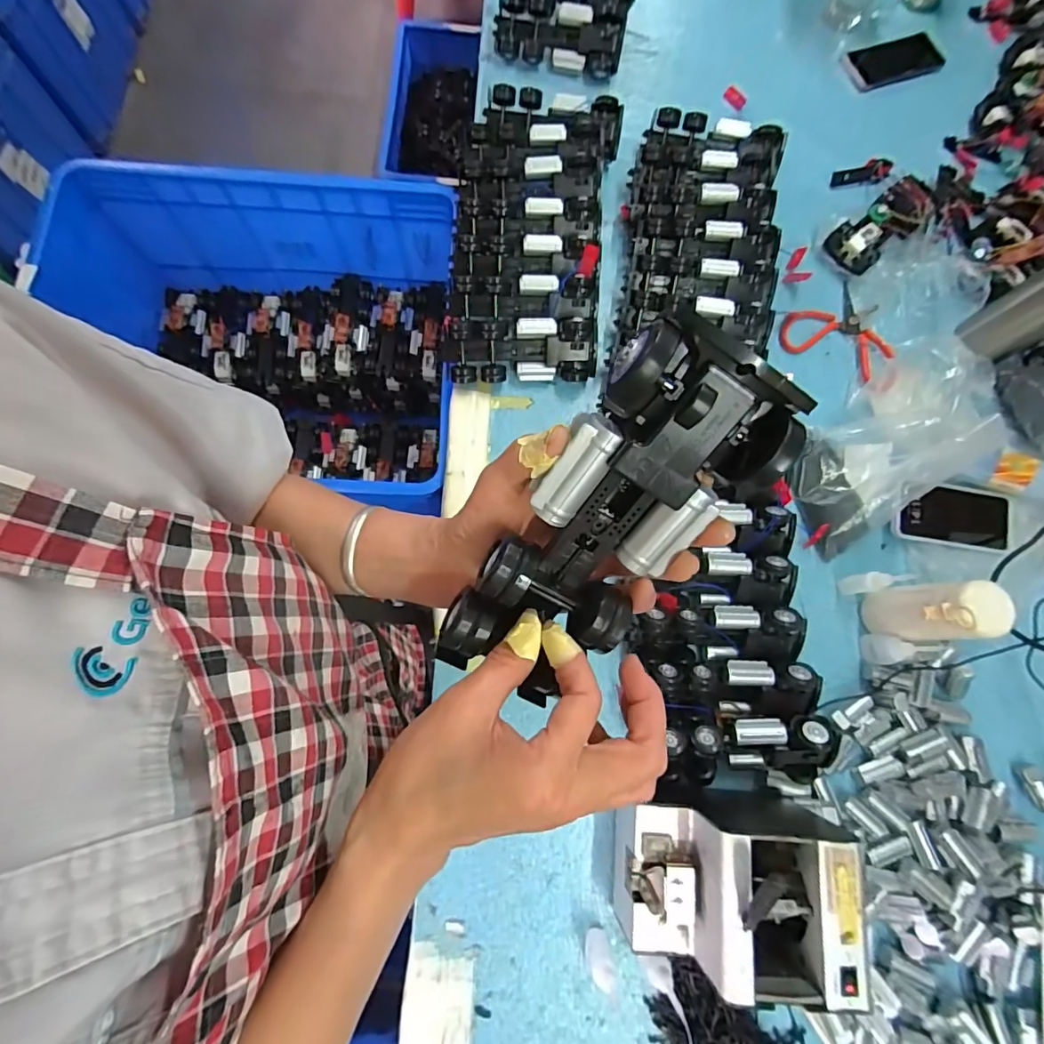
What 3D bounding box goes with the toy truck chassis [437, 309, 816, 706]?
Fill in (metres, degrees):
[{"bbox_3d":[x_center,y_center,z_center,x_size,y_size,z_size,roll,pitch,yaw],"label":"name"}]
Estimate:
[{"bbox_3d":[0.035,0.007,0.225,0.073,0.040,0.186,40,114,8],"label":"toy truck chassis"}]

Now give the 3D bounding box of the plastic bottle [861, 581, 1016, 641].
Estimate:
[{"bbox_3d":[0.452,0.099,0.546,0.066,0.126,0.066,0,76,-4],"label":"plastic bottle"}]

